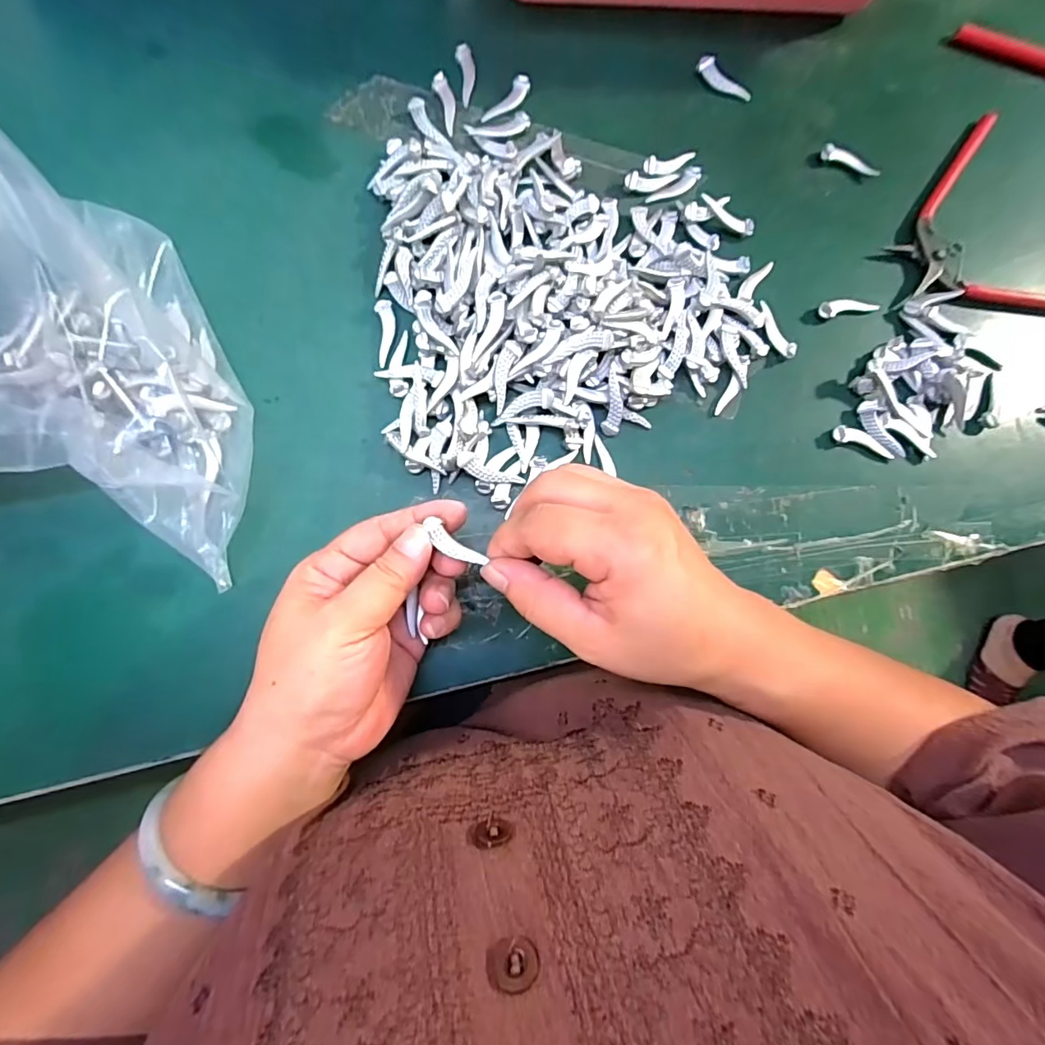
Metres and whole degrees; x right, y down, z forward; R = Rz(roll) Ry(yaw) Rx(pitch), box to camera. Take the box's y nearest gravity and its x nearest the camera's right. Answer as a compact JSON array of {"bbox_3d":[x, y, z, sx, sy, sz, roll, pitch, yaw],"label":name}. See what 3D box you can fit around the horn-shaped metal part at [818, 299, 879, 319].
[{"bbox_3d":[0.202,-0.134,0.323,0.039,0.005,0.011,-12,82,-6],"label":"horn-shaped metal part"}]

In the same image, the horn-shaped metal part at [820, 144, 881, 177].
[{"bbox_3d":[0.214,-0.235,0.341,0.040,0.009,0.009,27,80,0],"label":"horn-shaped metal part"}]

